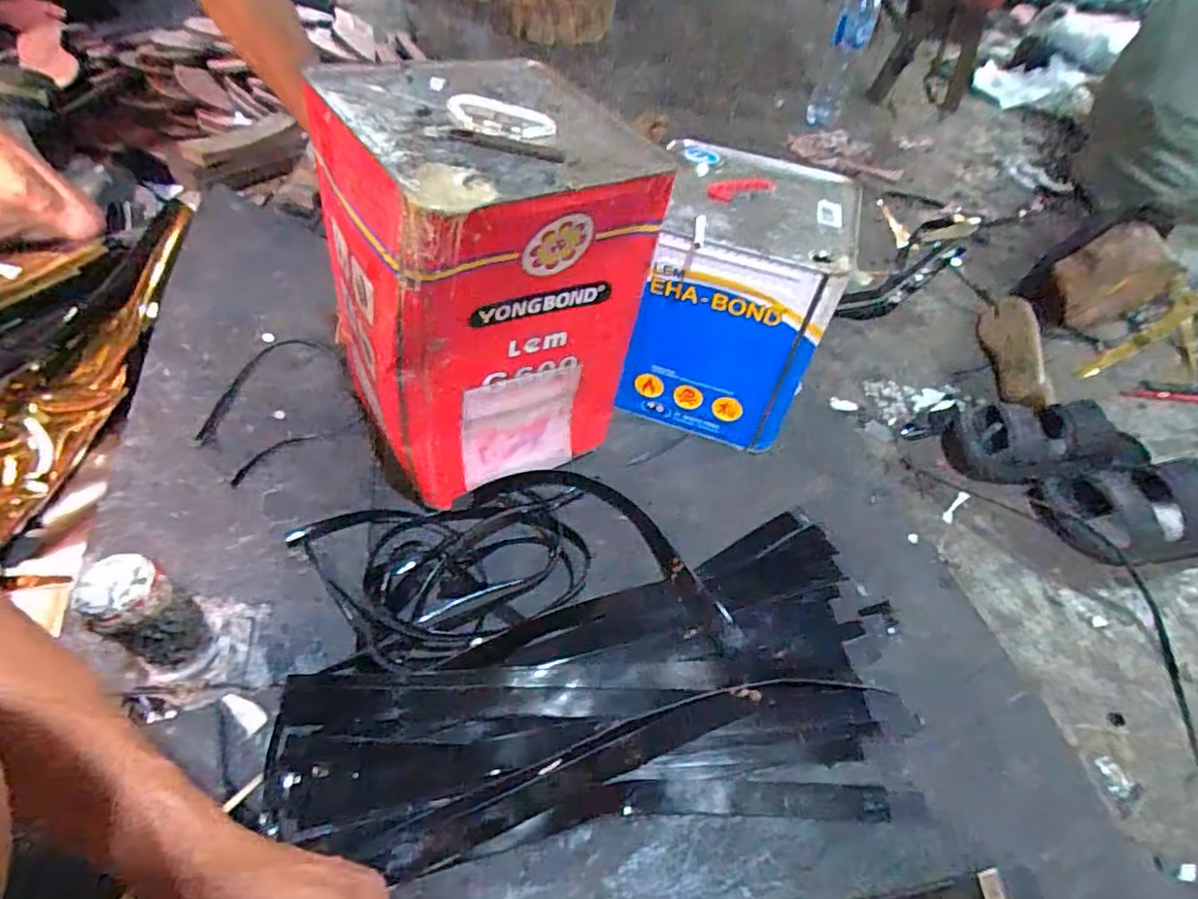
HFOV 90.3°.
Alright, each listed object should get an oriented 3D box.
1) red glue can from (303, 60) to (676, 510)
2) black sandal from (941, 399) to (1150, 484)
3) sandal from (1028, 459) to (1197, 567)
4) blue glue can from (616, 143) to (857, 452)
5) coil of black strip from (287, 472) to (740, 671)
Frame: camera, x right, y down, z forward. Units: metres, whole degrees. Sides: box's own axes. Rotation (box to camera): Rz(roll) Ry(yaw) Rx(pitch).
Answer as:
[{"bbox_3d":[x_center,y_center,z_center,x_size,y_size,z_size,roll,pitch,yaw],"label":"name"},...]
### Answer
[{"bbox_3d":[-0.117,-0.157,0.613,0.266,0.351,0.250,-21,56,-23],"label":"red glue can"},{"bbox_3d":[0.572,-0.019,0.784,0.219,0.063,0.127,0,50,-8],"label":"black sandal"},{"bbox_3d":[0.663,0.077,0.729,0.233,0.069,0.107,0,50,-8],"label":"sandal"},{"bbox_3d":[0.165,-0.183,0.751,0.206,0.276,0.247,18,50,8],"label":"blue glue can"},{"bbox_3d":[-0.086,0.112,0.613,0.413,0.029,0.206,-2,51,-9],"label":"coil of black strip"}]

